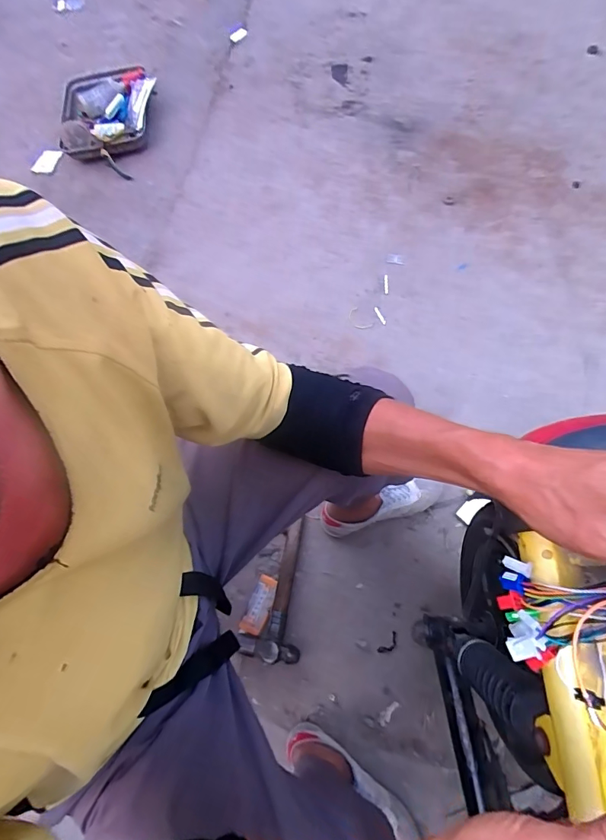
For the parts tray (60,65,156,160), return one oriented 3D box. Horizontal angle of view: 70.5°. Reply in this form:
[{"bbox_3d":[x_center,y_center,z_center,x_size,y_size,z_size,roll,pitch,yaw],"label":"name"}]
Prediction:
[{"bbox_3d":[-0.601,-0.962,1.325,0.298,0.072,0.310,-9,68,0],"label":"parts tray"}]

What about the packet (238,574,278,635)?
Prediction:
[{"bbox_3d":[-0.089,0.387,0.899,0.048,0.021,0.111,20,71,11],"label":"packet"}]

